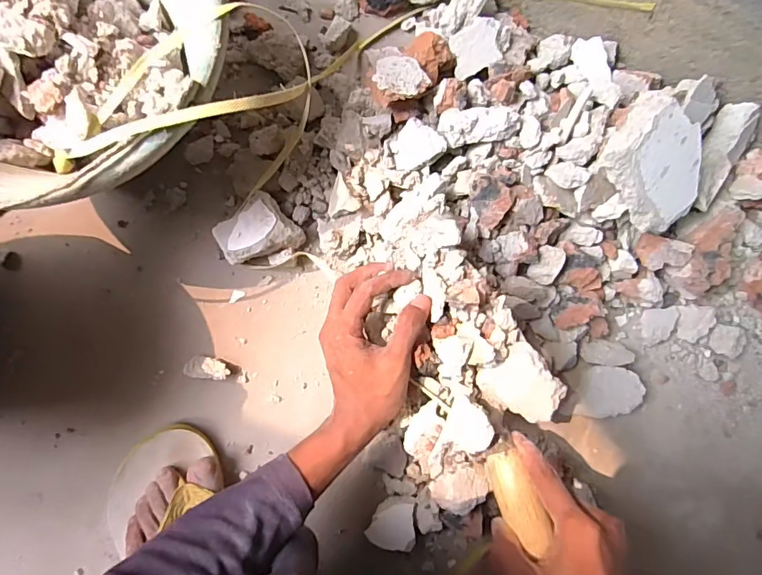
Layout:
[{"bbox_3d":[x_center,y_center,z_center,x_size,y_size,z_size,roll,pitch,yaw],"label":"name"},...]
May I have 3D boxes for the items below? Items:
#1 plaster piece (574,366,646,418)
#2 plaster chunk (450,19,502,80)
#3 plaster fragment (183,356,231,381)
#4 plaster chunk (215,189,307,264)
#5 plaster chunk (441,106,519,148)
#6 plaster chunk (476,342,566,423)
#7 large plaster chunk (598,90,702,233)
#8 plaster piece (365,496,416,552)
[{"bbox_3d":[0.244,0.112,0.513,0.067,0.033,0.053,5,89,-9],"label":"plaster piece"},{"bbox_3d":[0.097,-0.246,0.484,0.052,0.014,0.052,1,109,2],"label":"plaster chunk"},{"bbox_3d":[-0.166,0.078,0.455,0.041,0.016,0.020,10,89,-9],"label":"plaster fragment"},{"bbox_3d":[-0.117,-0.048,0.452,0.067,0.036,0.061,-44,97,-6],"label":"plaster chunk"},{"bbox_3d":[0.092,-0.152,0.441,0.070,0.023,0.033,-9,89,-10],"label":"plaster chunk"},{"bbox_3d":[0.113,0.079,0.379,0.049,0.025,0.059,-44,95,-8],"label":"plaster chunk"},{"bbox_3d":[0.249,-0.110,0.431,0.081,0.028,0.113,-43,119,5],"label":"large plaster chunk"},{"bbox_3d":[0.010,0.232,0.468,0.046,0.029,0.044,2,90,-9],"label":"plaster piece"}]

